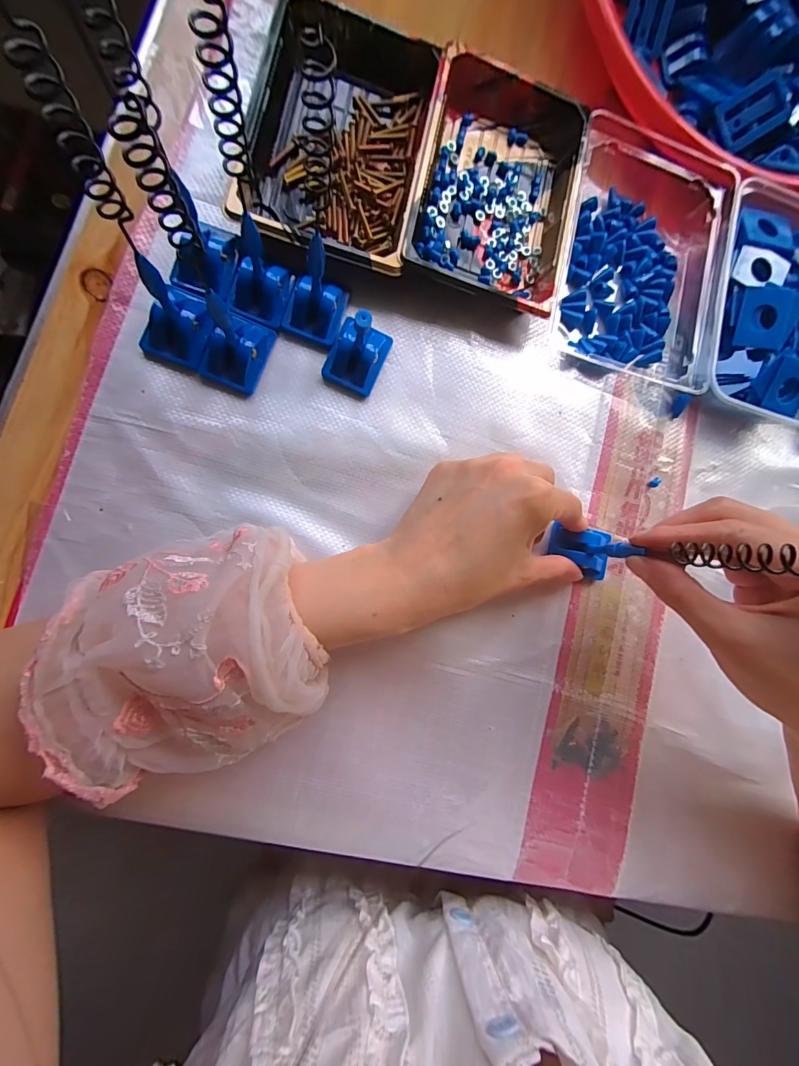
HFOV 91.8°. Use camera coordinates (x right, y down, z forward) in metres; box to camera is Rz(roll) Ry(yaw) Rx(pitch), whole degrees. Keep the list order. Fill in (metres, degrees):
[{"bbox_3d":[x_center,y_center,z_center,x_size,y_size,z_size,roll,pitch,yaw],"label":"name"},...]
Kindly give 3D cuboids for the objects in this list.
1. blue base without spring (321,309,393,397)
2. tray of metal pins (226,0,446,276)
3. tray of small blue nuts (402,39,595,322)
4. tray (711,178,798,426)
[{"bbox_3d":[-0.026,-0.116,0.247,0.033,0.028,0.045,23,83,-7],"label":"blue base without spring"},{"bbox_3d":[-0.042,-0.256,0.251,0.116,0.023,0.161,12,84,-8],"label":"tray of metal pins"},{"bbox_3d":[0.069,-0.235,0.266,0.113,0.028,0.160,13,84,-8],"label":"tray of small blue nuts"},{"bbox_3d":[0.274,-0.163,0.289,0.116,0.035,0.166,13,84,-8],"label":"tray"}]

